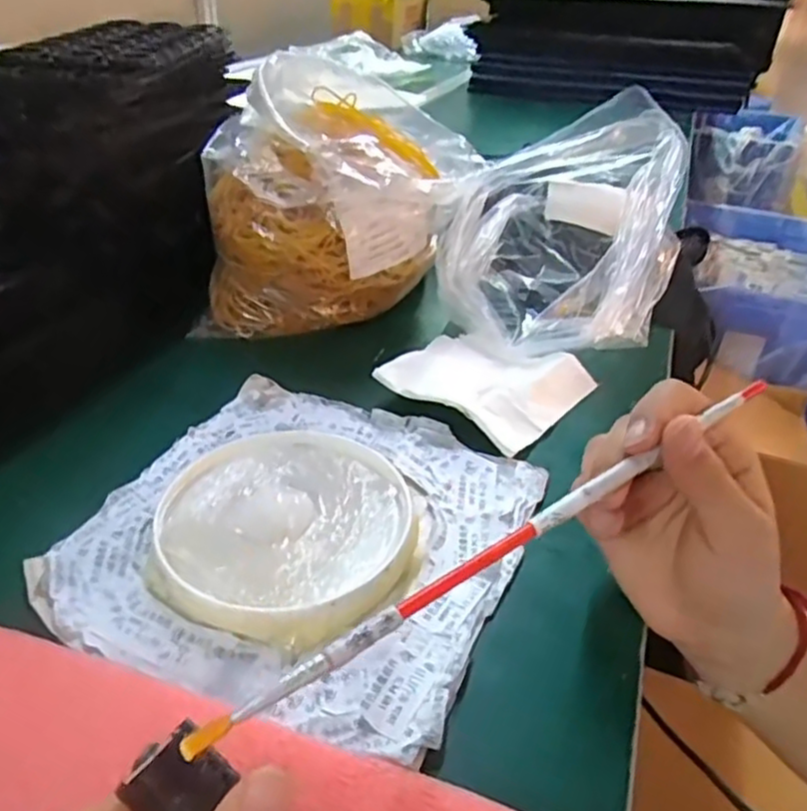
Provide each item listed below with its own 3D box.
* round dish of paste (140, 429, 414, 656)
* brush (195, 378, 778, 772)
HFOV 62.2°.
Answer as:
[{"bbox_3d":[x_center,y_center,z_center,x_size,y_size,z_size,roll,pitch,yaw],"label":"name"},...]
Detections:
[{"bbox_3d":[-0.054,0.056,0.323,0.120,0.015,0.120,2,35,-1],"label":"round dish of paste"},{"bbox_3d":[0.046,0.039,0.220,0.244,0.006,0.006,-25,41,-27],"label":"brush"}]

